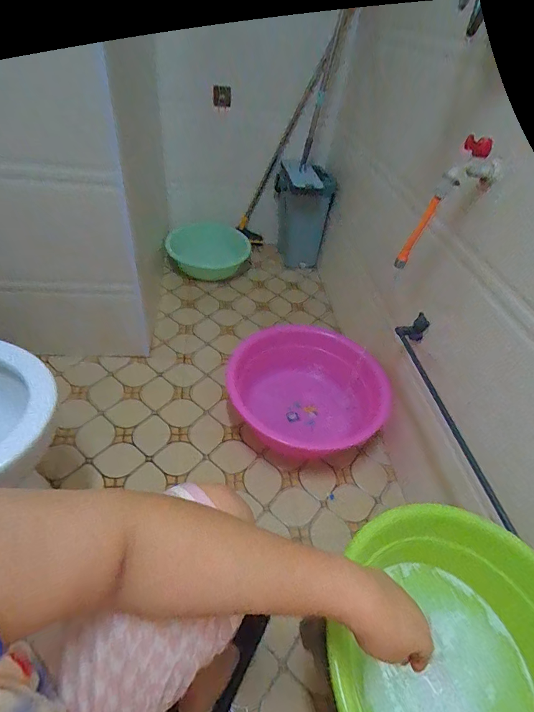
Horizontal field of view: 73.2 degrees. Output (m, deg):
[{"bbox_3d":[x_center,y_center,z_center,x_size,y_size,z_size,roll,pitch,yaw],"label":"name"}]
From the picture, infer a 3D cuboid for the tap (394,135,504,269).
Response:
[{"bbox_3d":[0.341,-0.286,0.709,0.100,0.263,0.040,12,39,-28],"label":"tap"}]

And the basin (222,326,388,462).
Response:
[{"bbox_3d":[0.101,0.092,1.047,0.386,0.203,0.416,5,45,-5],"label":"basin"}]

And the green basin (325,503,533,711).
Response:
[{"bbox_3d":[0.244,0.387,0.449,0.324,0.116,0.335,5,45,-5],"label":"green basin"}]

